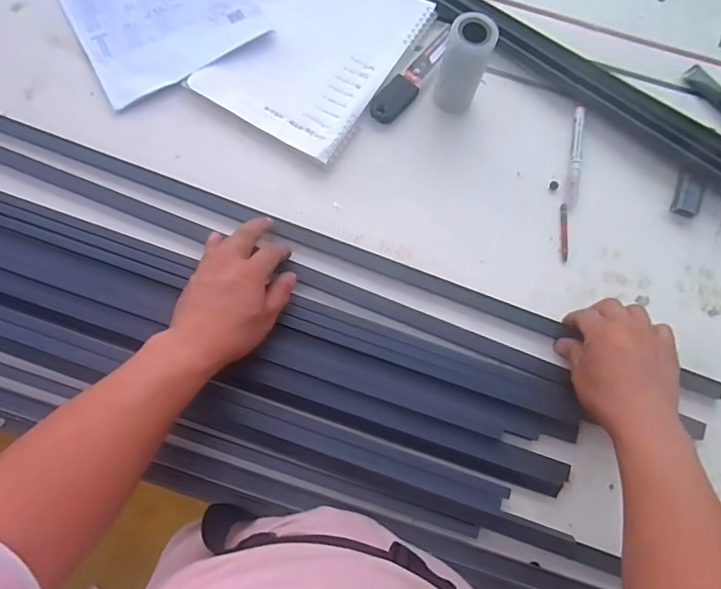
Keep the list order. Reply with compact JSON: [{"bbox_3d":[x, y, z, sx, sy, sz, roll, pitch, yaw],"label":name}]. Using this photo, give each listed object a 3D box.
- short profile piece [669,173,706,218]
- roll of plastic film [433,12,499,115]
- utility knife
[{"bbox_3d":[0.376,-0.113,0.581,0.031,0.009,0.048,18,76,3],"label":"short profile piece"},{"bbox_3d":[0.113,-0.248,0.560,0.047,0.106,0.052,21,76,4],"label":"roll of plastic film"},{"bbox_3d":[0.067,-0.260,0.605,0.033,0.014,0.146,38,78,8],"label":"utility knife"}]

